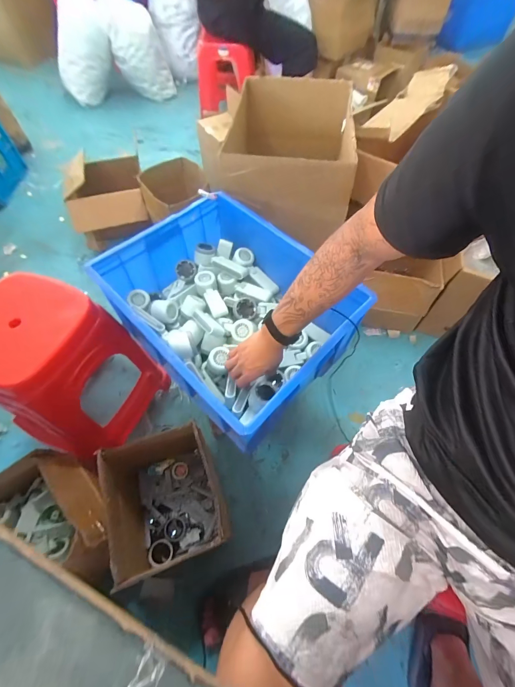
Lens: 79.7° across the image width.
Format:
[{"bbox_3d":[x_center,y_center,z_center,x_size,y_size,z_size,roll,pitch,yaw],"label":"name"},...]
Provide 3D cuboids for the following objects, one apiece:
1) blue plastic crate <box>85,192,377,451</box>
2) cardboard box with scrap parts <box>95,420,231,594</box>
[{"bbox_3d":[-0.056,-0.093,0.770,0.440,0.222,0.555,-39,66,-22],"label":"blue plastic crate"},{"bbox_3d":[-0.222,0.391,0.764,0.235,0.281,0.257,-16,60,-10],"label":"cardboard box with scrap parts"}]

